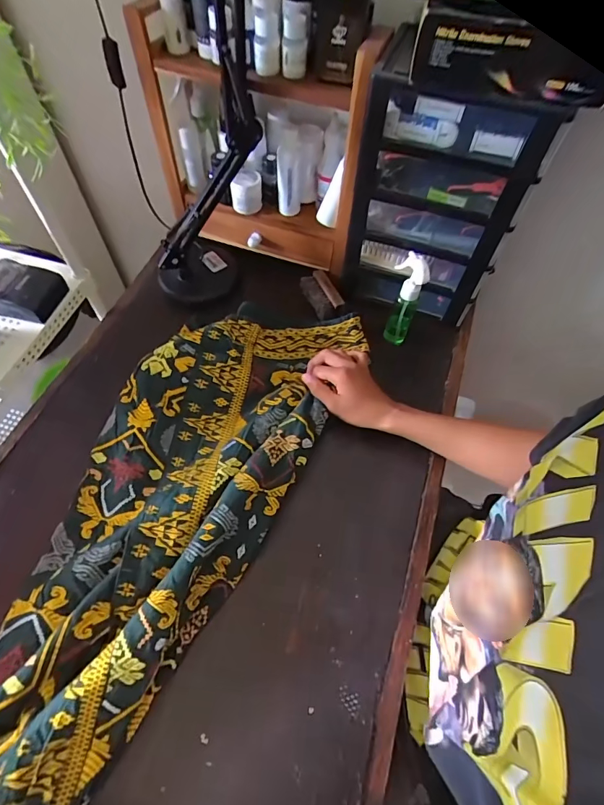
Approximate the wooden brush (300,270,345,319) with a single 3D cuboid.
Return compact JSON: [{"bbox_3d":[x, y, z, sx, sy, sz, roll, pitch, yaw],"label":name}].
[{"bbox_3d":[0.032,-0.191,0.712,0.047,0.020,0.090,-24,66,-15],"label":"wooden brush"}]

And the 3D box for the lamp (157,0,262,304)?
[{"bbox_3d":[-0.146,-0.358,0.545,0.165,0.473,0.140,-7,63,-6],"label":"lamp"}]

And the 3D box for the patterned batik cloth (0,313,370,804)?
[{"bbox_3d":[-0.171,0.128,0.512,0.259,0.061,0.713,23,62,9],"label":"patterned batik cloth"}]

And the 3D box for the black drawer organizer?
[{"bbox_3d":[0.193,-0.312,0.612,0.218,0.314,0.165,14,62,5],"label":"black drawer organizer"}]

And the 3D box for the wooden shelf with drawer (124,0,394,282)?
[{"bbox_3d":[-0.061,-0.384,0.631,0.309,0.302,0.115,21,63,8],"label":"wooden shelf with drawer"}]

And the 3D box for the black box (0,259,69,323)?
[{"bbox_3d":[-0.402,-0.164,0.591,0.095,0.037,0.068,15,62,5],"label":"black box"}]

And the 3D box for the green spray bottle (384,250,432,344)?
[{"bbox_3d":[0.158,-0.161,0.637,0.049,0.165,0.038,25,64,10],"label":"green spray bottle"}]

